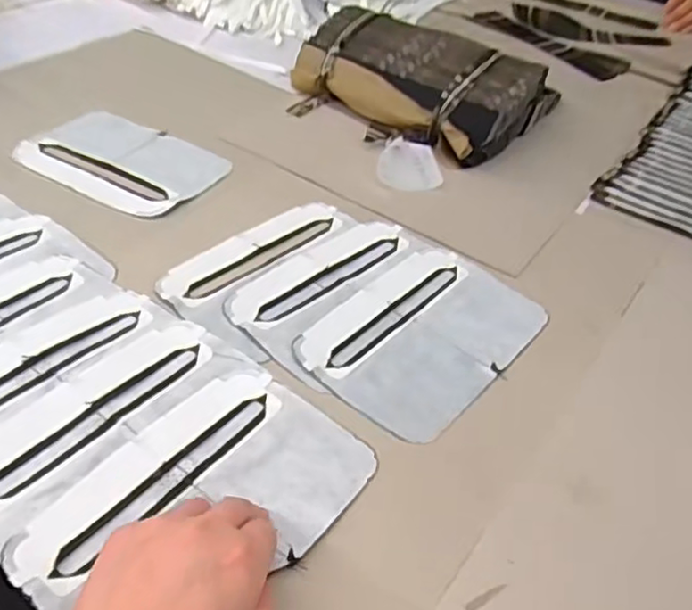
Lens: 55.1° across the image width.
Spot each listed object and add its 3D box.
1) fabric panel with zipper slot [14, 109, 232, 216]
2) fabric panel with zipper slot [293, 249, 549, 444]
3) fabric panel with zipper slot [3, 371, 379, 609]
[{"bbox_3d":[-0.228,-0.148,0.680,0.198,0.006,0.133,25,46,21],"label":"fabric panel with zipper slot"},{"bbox_3d":[0.065,0.021,0.527,0.130,0.004,0.197,33,47,25],"label":"fabric panel with zipper slot"},{"bbox_3d":[-0.081,0.115,0.391,0.123,0.006,0.194,30,44,24],"label":"fabric panel with zipper slot"}]

